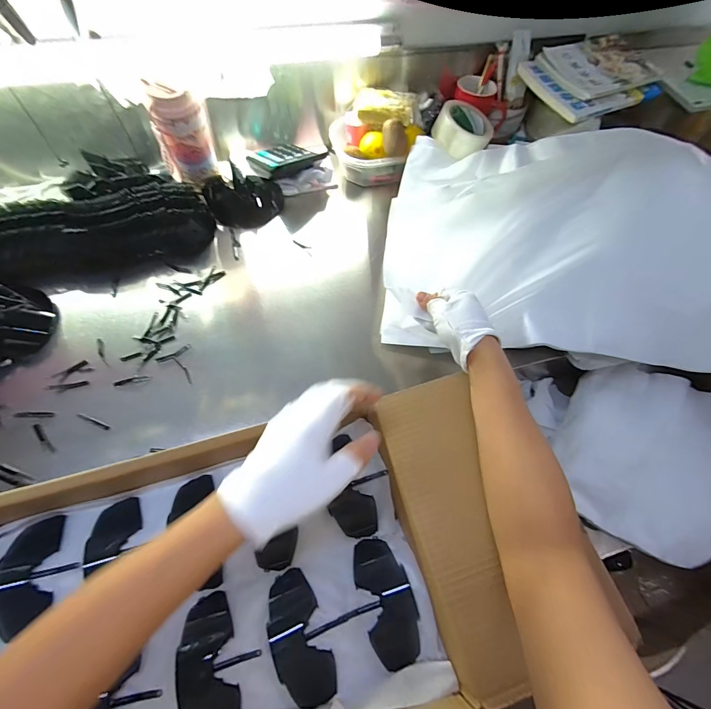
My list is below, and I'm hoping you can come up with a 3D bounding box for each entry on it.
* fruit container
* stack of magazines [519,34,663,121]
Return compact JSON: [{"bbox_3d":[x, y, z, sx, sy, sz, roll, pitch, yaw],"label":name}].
[{"bbox_3d":[0.036,-0.429,0.711,0.155,0.123,0.128,-4,63,-5],"label":"fruit container"},{"bbox_3d":[0.482,-0.561,0.710,0.266,0.033,0.176,-25,73,-12],"label":"stack of magazines"}]

